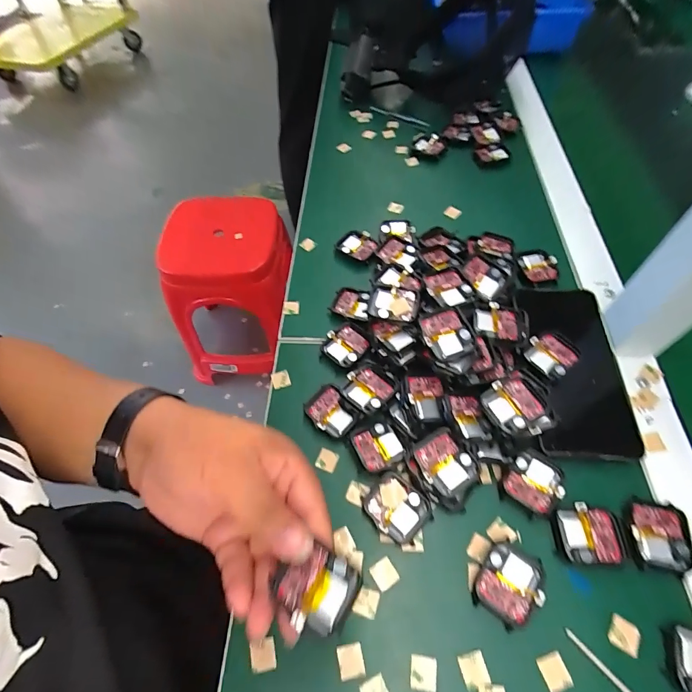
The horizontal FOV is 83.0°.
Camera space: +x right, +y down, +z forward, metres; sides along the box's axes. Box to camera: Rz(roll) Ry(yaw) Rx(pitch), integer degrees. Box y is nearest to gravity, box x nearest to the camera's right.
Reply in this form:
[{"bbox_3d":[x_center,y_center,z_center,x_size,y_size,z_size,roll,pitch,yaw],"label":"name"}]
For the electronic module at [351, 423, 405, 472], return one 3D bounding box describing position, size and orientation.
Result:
[{"bbox_3d":[0.026,0.079,0.309,0.035,0.006,0.034,-23,58,-11],"label":"electronic module"}]

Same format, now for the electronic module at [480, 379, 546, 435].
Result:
[{"bbox_3d":[0.128,0.047,0.299,0.038,0.015,0.038,-19,58,-9],"label":"electronic module"}]

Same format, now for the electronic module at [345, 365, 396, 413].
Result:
[{"bbox_3d":[0.020,0.037,0.330,0.039,0.016,0.038,-36,62,-19],"label":"electronic module"}]

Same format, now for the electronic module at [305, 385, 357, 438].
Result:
[{"bbox_3d":[-0.012,0.056,0.327,0.033,0.015,0.044,-33,61,-17],"label":"electronic module"}]

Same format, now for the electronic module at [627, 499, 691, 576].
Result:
[{"bbox_3d":[0.214,0.129,0.267,0.038,0.004,0.044,8,58,8],"label":"electronic module"}]

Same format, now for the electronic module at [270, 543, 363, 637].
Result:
[{"bbox_3d":[-0.016,0.127,0.207,0.043,0.008,0.036,22,61,17],"label":"electronic module"}]

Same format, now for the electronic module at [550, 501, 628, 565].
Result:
[{"bbox_3d":[0.168,0.129,0.269,0.044,0.008,0.036,0,57,3],"label":"electronic module"}]

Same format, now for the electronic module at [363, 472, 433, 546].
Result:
[{"bbox_3d":[0.037,0.119,0.286,0.038,0.014,0.044,-39,63,-20],"label":"electronic module"}]

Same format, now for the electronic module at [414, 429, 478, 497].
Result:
[{"bbox_3d":[0.072,0.084,0.283,0.034,0.008,0.042,-29,66,-14],"label":"electronic module"}]

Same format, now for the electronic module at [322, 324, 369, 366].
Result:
[{"bbox_3d":[0.000,0.000,0.364,0.035,0.012,0.037,35,65,23],"label":"electronic module"}]

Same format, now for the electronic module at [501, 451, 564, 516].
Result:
[{"bbox_3d":[0.140,0.101,0.291,0.036,0.010,0.039,31,64,21],"label":"electronic module"}]

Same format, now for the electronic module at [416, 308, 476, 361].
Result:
[{"bbox_3d":[0.080,-0.009,0.310,0.036,0.004,0.041,-16,72,-7],"label":"electronic module"}]

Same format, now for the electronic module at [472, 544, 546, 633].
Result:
[{"bbox_3d":[0.108,0.157,0.258,0.037,0.011,0.044,30,63,21],"label":"electronic module"}]

